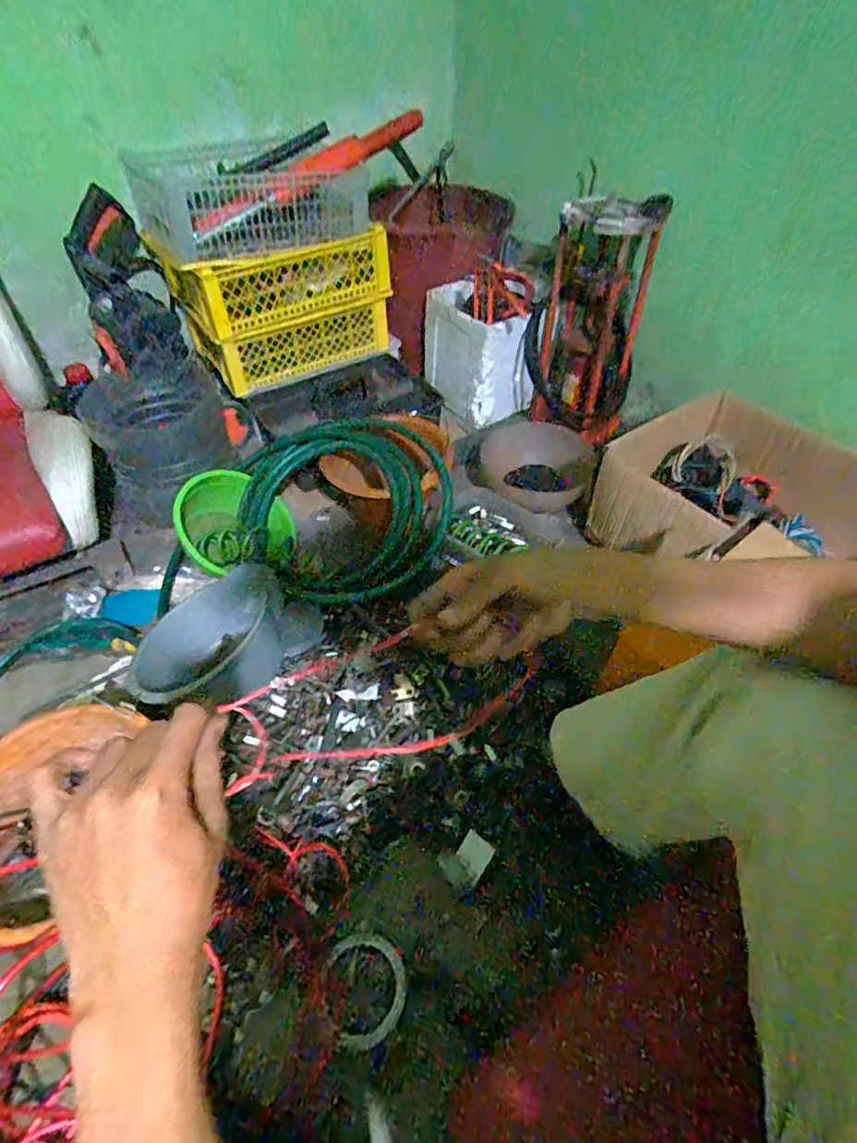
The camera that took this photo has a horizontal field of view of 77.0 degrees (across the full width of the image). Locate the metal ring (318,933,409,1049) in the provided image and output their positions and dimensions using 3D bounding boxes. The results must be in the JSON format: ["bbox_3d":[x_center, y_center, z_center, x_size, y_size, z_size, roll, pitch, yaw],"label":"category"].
[{"bbox_3d":[-0.075,0.484,0.625,0.099,0.012,0.102,-1,48,1],"label":"metal ring"}]

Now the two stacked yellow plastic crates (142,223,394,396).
[{"bbox_3d":[-0.320,-0.604,1.190,0.395,0.253,0.241,-28,53,-22],"label":"two stacked yellow plastic crates"}]

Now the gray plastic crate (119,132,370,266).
[{"bbox_3d":[-0.340,-0.750,1.051,0.375,0.161,0.276,-33,55,-25],"label":"gray plastic crate"}]

